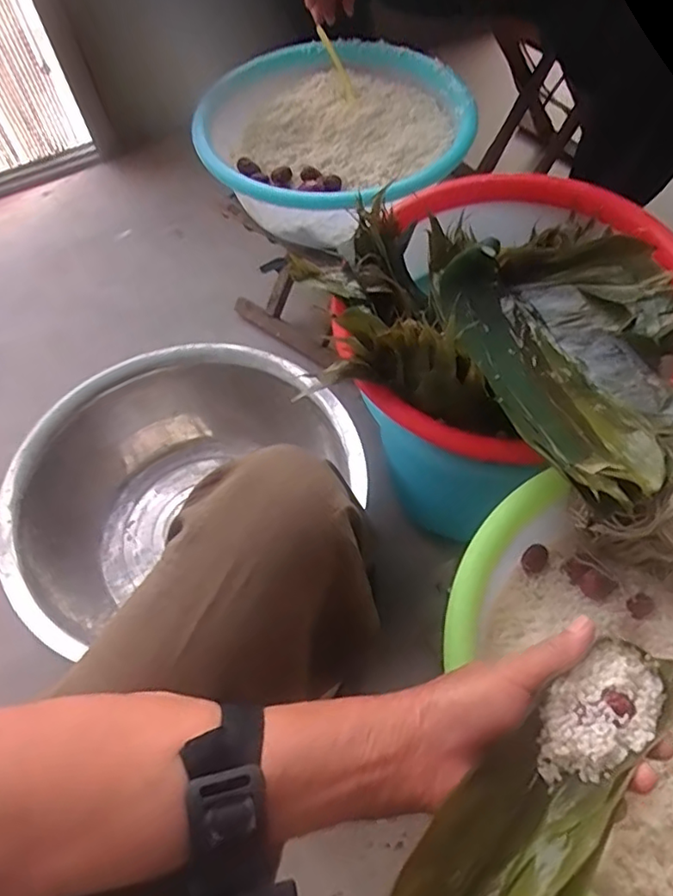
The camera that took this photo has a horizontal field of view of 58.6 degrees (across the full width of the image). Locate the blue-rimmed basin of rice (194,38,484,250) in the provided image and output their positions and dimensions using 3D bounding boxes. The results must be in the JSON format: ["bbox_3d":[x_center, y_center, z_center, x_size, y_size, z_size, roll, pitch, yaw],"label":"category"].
[{"bbox_3d":[0.008,-0.452,0.847,0.373,0.131,0.433,-26,60,-11],"label":"blue-rimmed basin of rice"}]

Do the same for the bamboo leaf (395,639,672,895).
[{"bbox_3d":[0.088,0.192,0.290,0.067,0.032,0.232,35,65,23],"label":"bamboo leaf"}]

